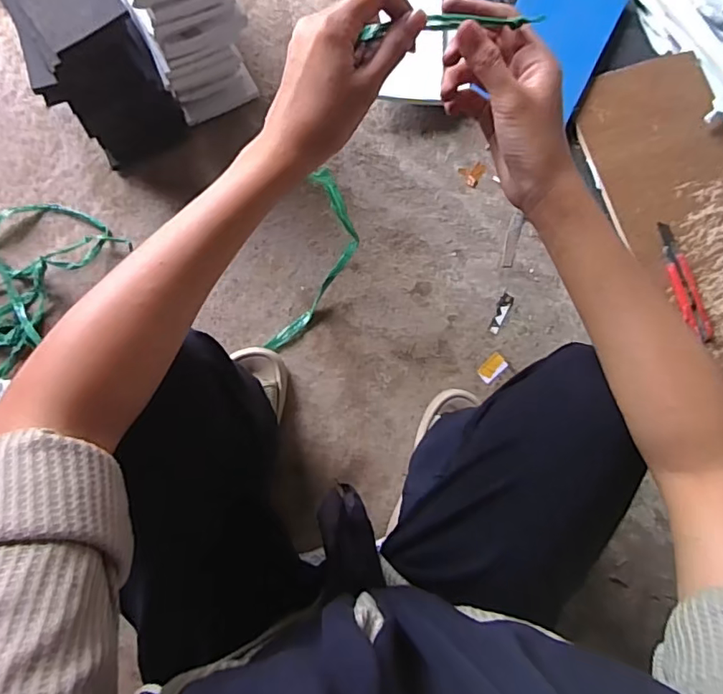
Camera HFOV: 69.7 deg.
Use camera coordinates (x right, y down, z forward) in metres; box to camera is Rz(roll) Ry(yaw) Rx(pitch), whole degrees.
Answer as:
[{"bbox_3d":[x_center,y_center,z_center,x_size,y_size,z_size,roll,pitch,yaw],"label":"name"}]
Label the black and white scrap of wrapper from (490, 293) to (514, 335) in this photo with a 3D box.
[{"bbox_3d":[0.214,-0.051,0.796,0.021,0.004,0.066,27,81,2],"label":"black and white scrap of wrapper"}]

